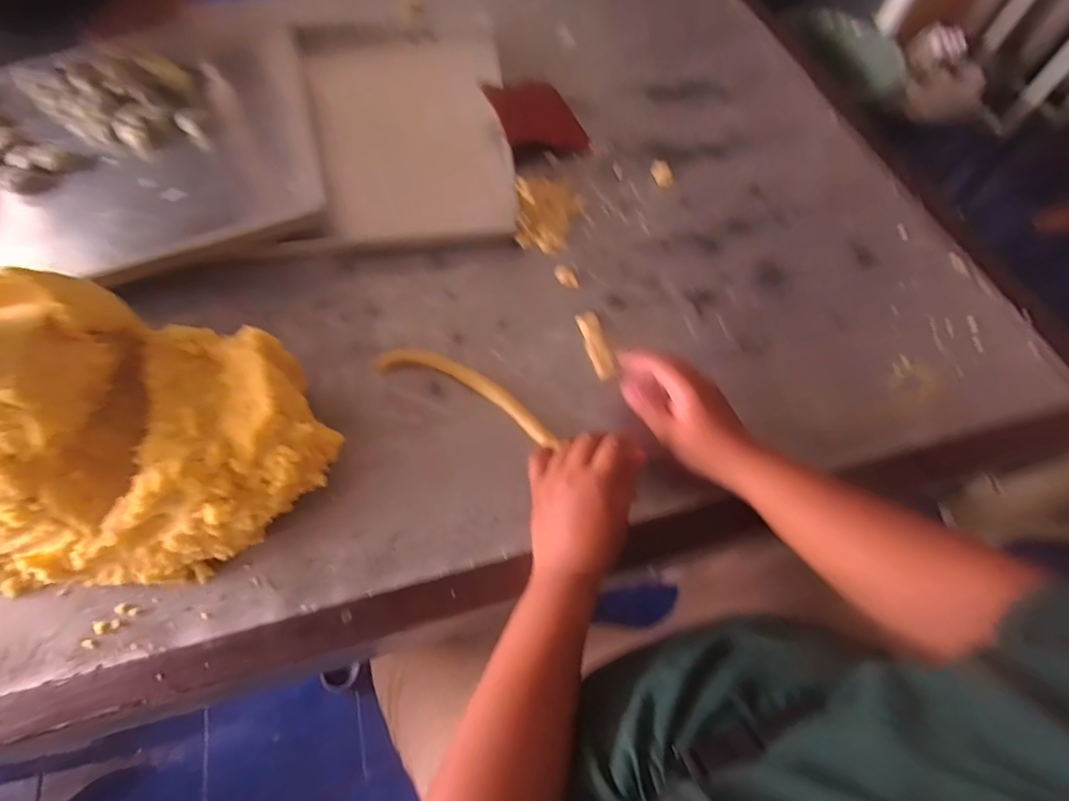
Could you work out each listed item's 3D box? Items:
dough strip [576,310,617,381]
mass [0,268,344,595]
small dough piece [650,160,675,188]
[{"bbox_3d":[0.073,-0.065,0.574,0.026,0.013,0.092,-13,65,-7],"label":"dough strip"},{"bbox_3d":[-0.400,0.016,0.441,0.410,0.165,0.262,-3,64,-2],"label":"mass"},{"bbox_3d":[0.183,-0.327,0.710,0.023,0.014,0.046,-20,66,-10],"label":"small dough piece"}]

